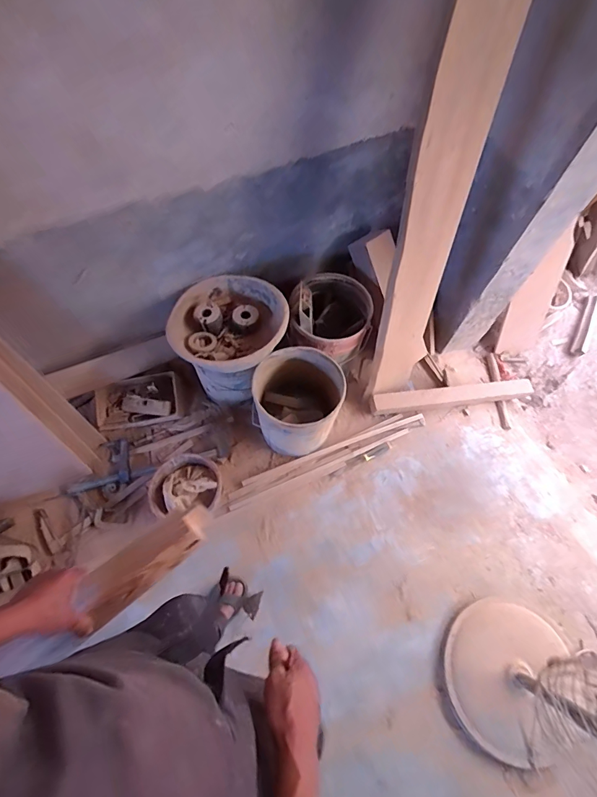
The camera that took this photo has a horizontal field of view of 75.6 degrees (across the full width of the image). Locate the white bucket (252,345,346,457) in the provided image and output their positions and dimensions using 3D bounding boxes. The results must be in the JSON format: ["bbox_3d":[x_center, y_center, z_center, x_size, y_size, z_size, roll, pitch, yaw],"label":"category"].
[{"bbox_3d":[-0.005,0.009,1.342,0.273,0.286,0.296,1,64,-2],"label":"white bucket"}]

